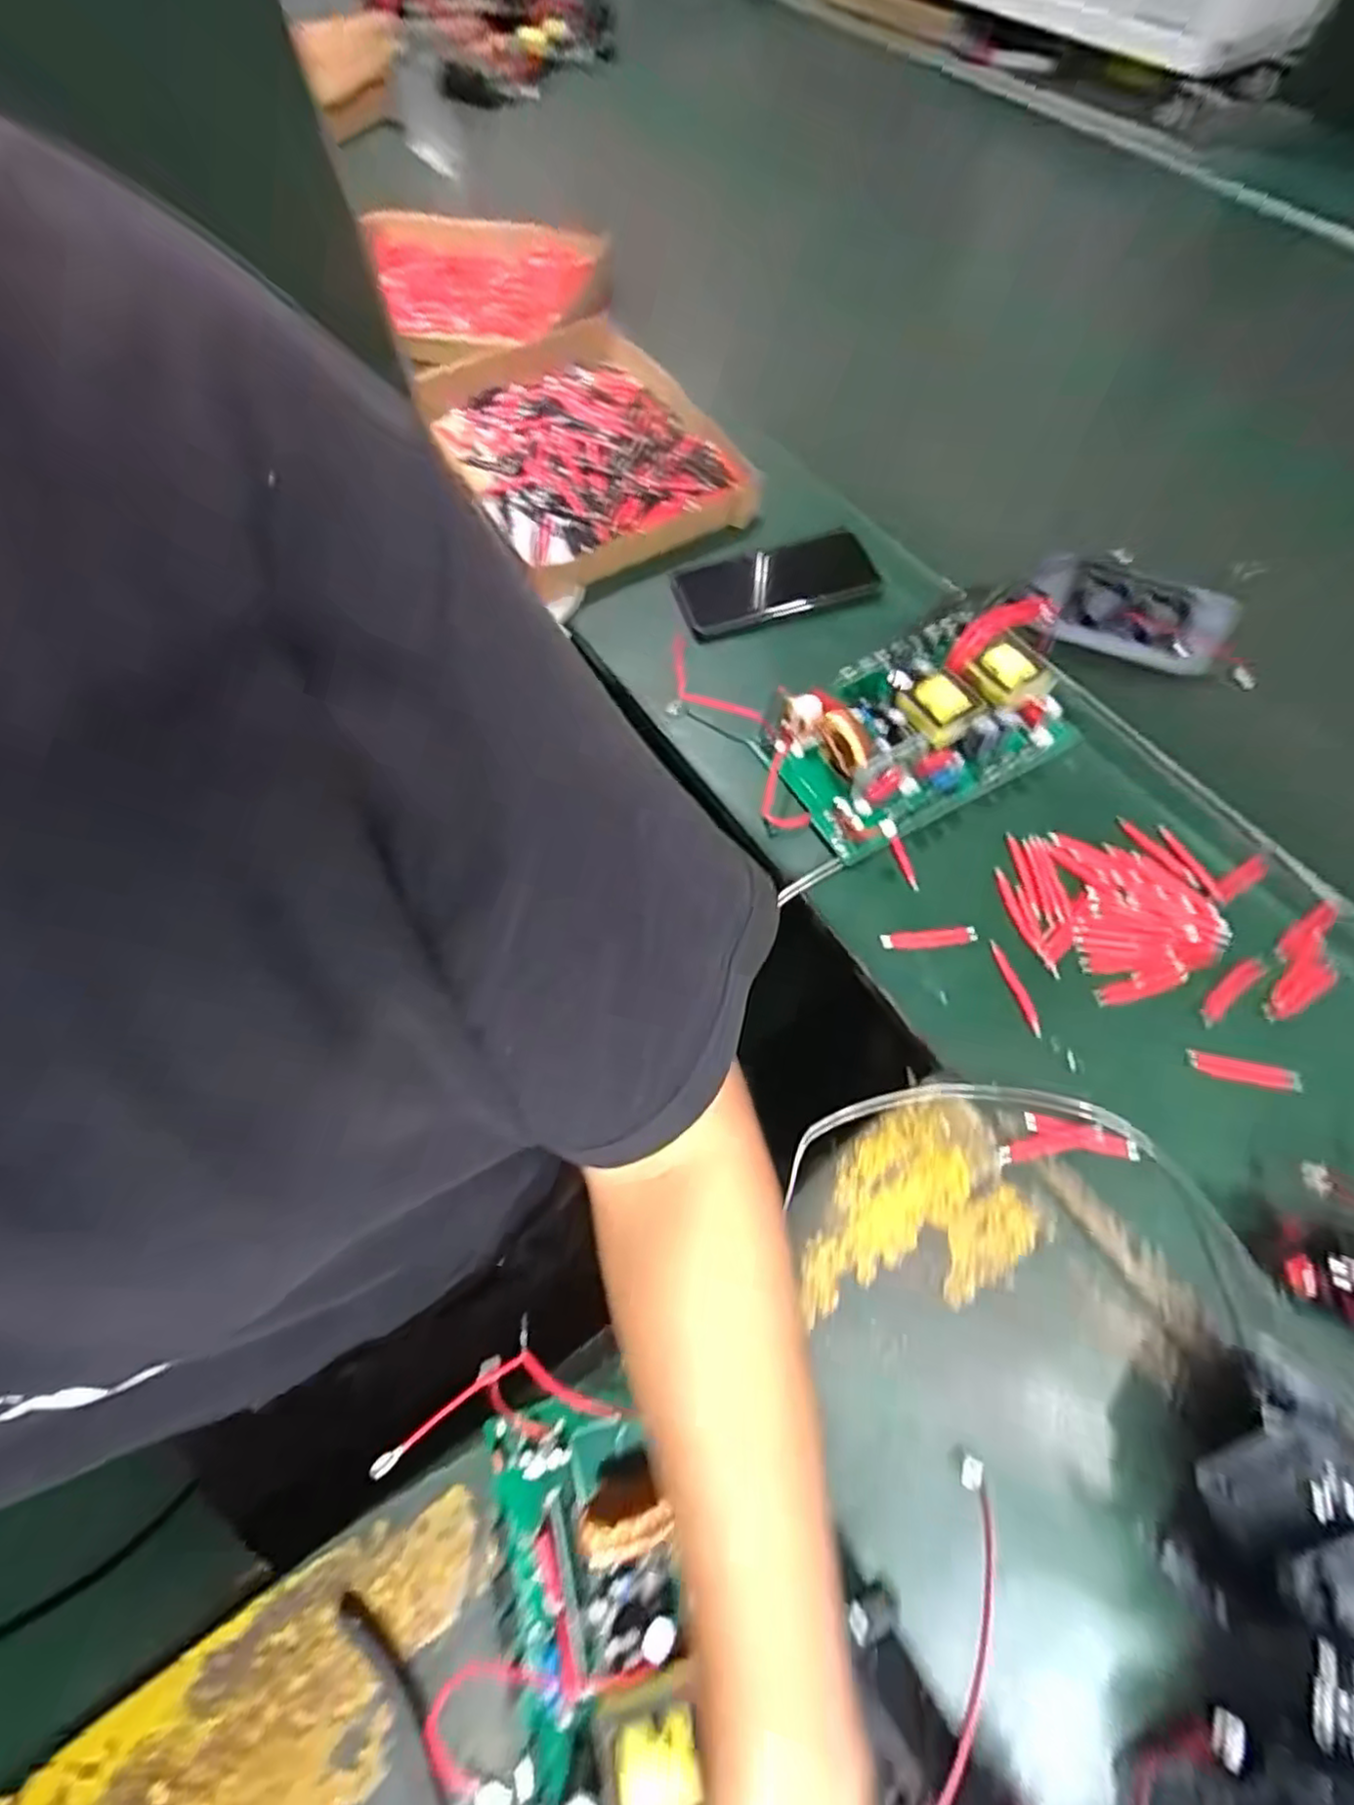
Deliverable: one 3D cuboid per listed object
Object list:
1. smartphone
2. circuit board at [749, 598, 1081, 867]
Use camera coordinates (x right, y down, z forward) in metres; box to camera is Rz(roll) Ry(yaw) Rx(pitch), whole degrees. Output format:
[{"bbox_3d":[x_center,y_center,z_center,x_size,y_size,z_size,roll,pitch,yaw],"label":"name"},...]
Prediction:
[{"bbox_3d":[0.081,-0.274,0.565,0.158,0.010,0.083,-17,65,-1],"label":"smartphone"},{"bbox_3d":[0.175,-0.133,0.478,0.239,0.038,0.139,-29,68,-10],"label":"circuit board"}]

